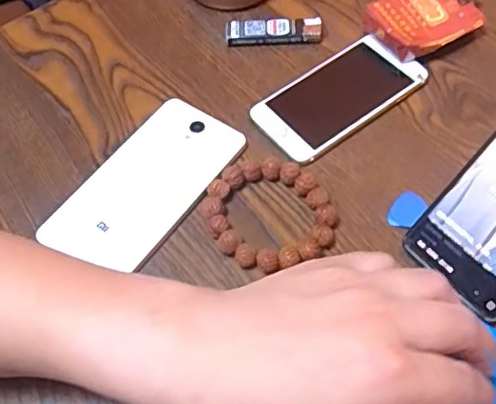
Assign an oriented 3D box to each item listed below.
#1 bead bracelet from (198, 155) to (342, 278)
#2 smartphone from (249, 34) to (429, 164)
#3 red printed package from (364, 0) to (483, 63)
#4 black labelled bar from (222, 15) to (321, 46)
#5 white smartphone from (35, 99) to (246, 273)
[{"bbox_3d":[0.014,0.008,0.394,0.082,0.014,0.085,-1,58,2],"label":"bead bracelet"},{"bbox_3d":[0.071,-0.083,0.450,0.131,0.009,0.067,-34,63,-17],"label":"smartphone"},{"bbox_3d":[0.151,-0.151,0.477,0.096,0.030,0.058,-27,61,-14],"label":"red printed package"},{"bbox_3d":[0.022,-0.145,0.489,0.081,0.013,0.024,0,58,2],"label":"black labelled bar"},{"bbox_3d":[-0.072,-0.013,0.414,0.076,0.010,0.142,33,65,20],"label":"white smartphone"}]

